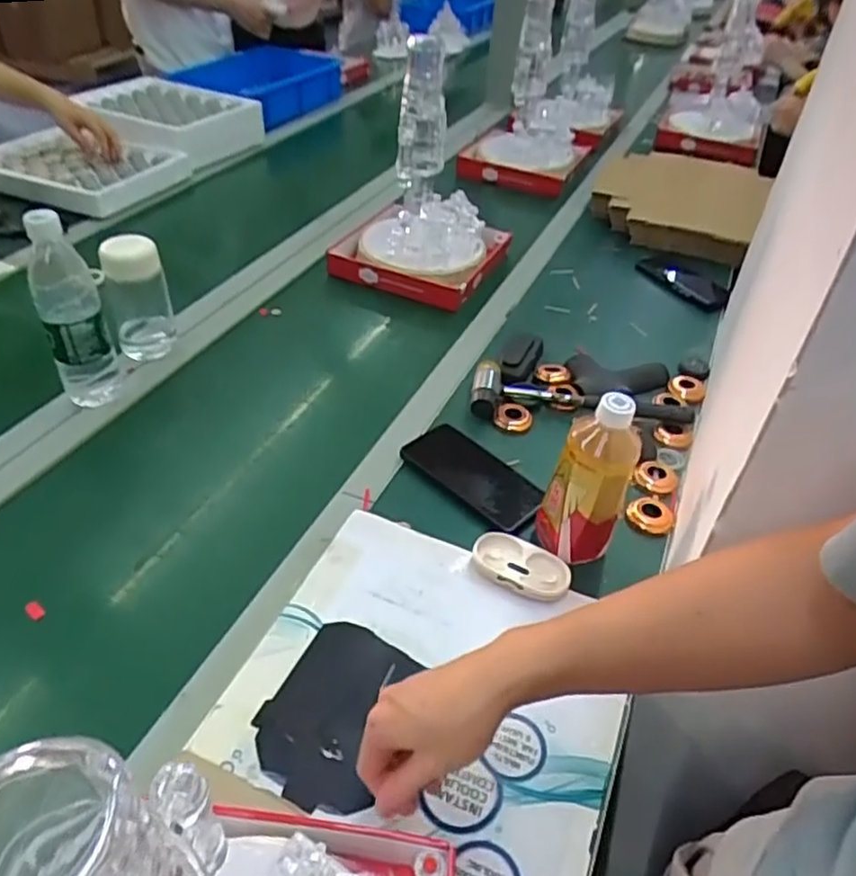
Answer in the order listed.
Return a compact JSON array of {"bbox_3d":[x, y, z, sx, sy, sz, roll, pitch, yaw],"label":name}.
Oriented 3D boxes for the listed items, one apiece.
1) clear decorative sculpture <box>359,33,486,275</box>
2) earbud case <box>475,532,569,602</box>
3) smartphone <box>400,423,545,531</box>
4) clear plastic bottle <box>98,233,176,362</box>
[{"bbox_3d":[-0.003,-0.419,1.096,0.187,0.321,0.197,4,41,0],"label":"clear decorative sculpture"},{"bbox_3d":[0.089,0.124,0.677,0.094,0.013,0.053,23,43,20],"label":"earbud case"},{"bbox_3d":[0.052,0.038,0.782,0.162,0.013,0.078,33,47,30],"label":"smartphone"},{"bbox_3d":[-0.379,-0.189,0.908,0.077,0.153,0.066,-15,44,-23],"label":"clear plastic bottle"}]

